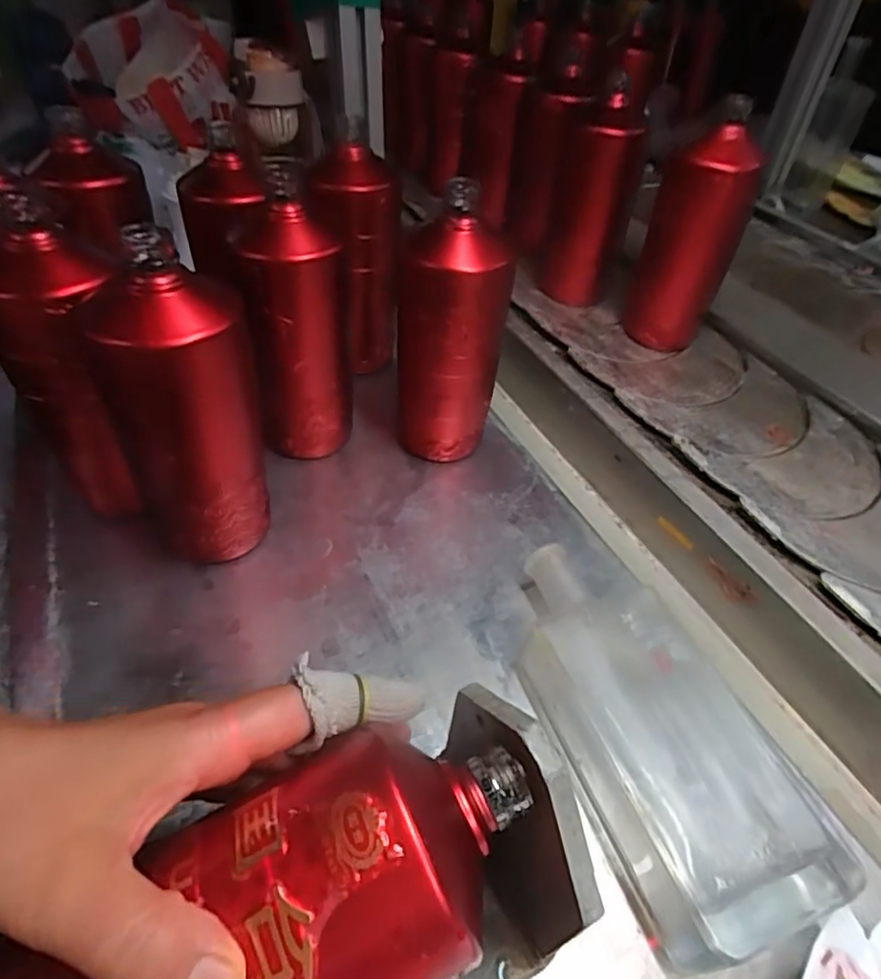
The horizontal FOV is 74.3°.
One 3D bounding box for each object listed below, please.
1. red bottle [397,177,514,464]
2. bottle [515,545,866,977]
[{"bbox_3d":[0.004,-0.114,0.454,0.078,0.183,0.087,-3,57,-4],"label":"red bottle"},{"bbox_3d":[0.110,0.127,0.337,0.108,0.071,0.224,-20,60,-15],"label":"bottle"}]

